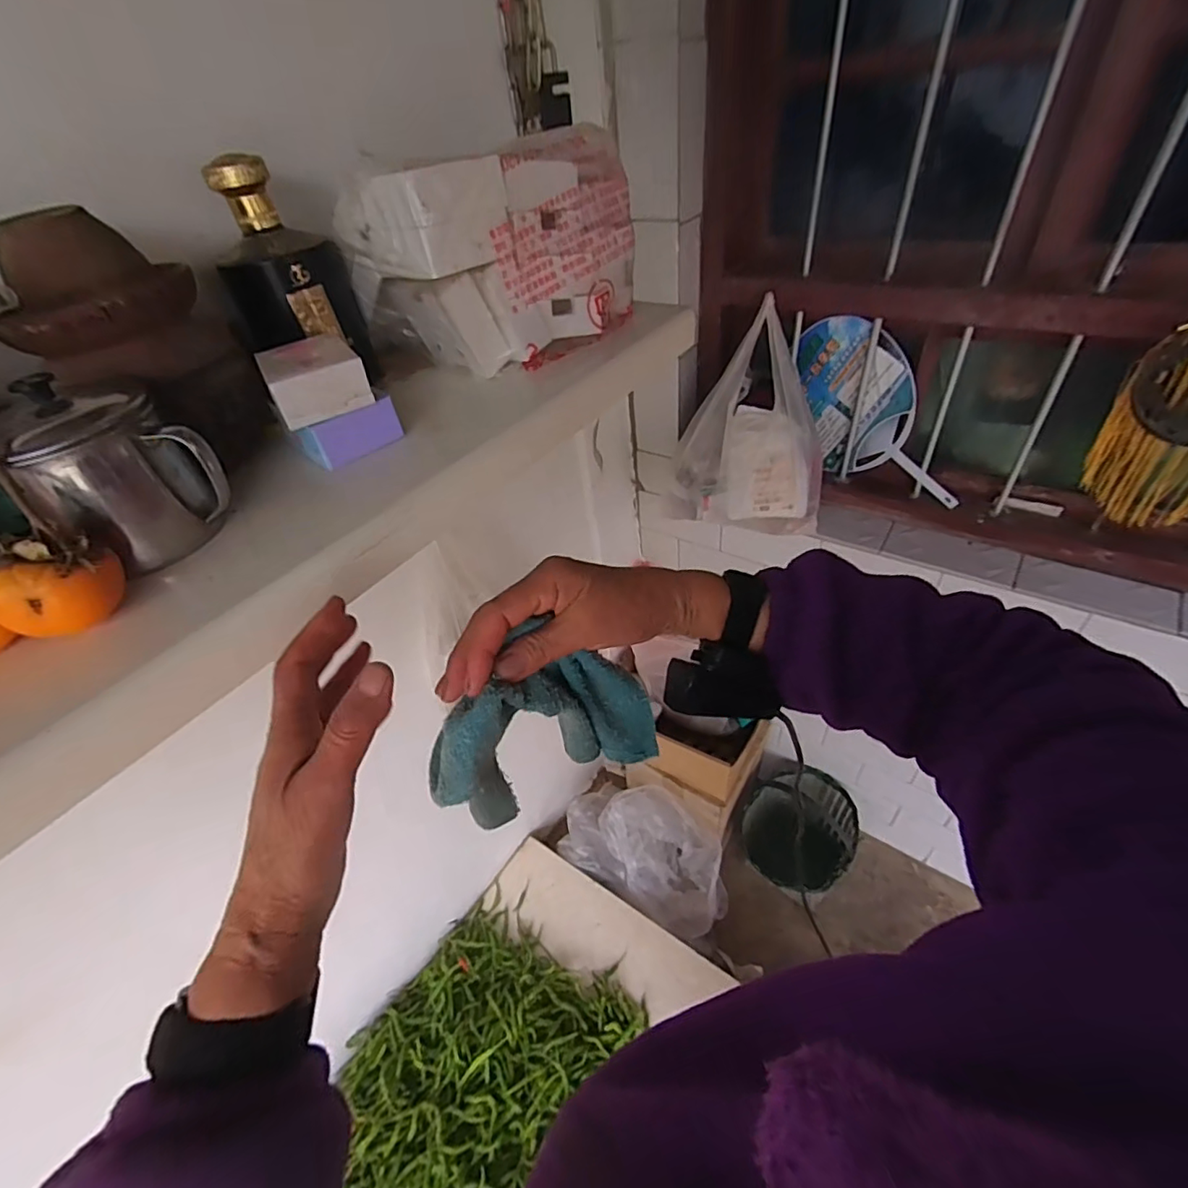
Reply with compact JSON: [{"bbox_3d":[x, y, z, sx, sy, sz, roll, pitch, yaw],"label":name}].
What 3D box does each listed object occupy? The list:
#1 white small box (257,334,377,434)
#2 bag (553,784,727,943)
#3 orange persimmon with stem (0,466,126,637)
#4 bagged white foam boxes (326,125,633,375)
[{"bbox_3d":[-0.218,-0.170,0.435,0.067,0.034,0.090,-26,45,-19],"label":"white small box"},{"bbox_3d":[0.106,0.621,1.343,0.358,0.264,0.233,21,49,28],"label":"bag"},{"bbox_3d":[-0.311,-0.031,0.300,0.074,0.093,0.063,23,50,30],"label":"orange persimmon with stem"},{"bbox_3d":[-0.085,-0.328,0.535,0.159,0.151,0.256,28,53,33],"label":"bagged white foam boxes"}]

